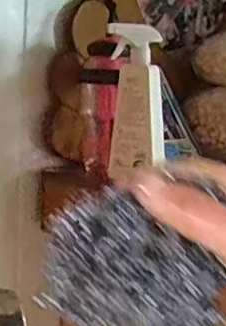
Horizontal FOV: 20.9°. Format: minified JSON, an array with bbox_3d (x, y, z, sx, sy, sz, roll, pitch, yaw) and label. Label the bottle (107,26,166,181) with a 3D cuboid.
[{"bbox_3d":[0.038,-0.097,0.989,0.091,0.237,0.064,3,9,8],"label":"bottle"}]

